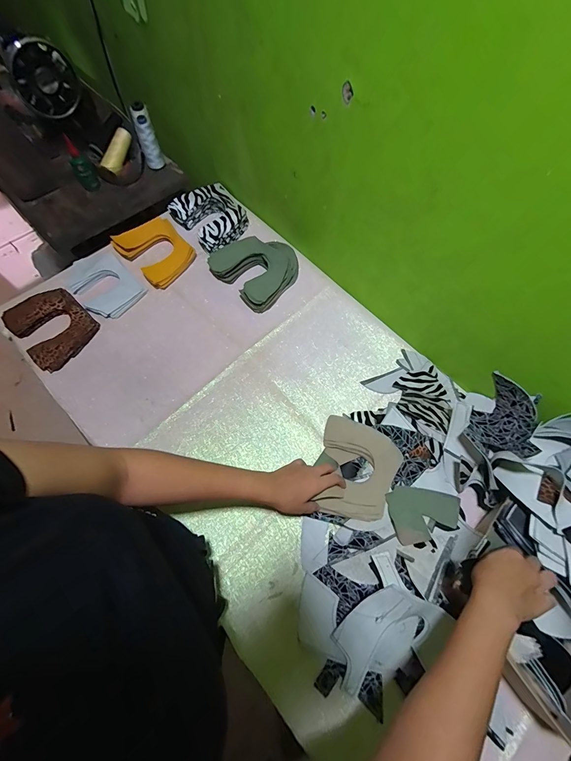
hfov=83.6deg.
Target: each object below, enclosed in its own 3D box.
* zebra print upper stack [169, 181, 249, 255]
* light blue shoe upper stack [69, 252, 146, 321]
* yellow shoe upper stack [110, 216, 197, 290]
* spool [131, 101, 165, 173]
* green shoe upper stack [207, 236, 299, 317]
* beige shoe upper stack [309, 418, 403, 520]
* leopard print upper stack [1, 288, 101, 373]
[{"bbox_3d":[-0.173,-0.385,0.758,0.138,0.050,0.159,-39,75,-15],"label":"zebra print upper stack"},{"bbox_3d":[-0.389,-0.207,0.689,0.154,0.023,0.118,43,73,13],"label":"light blue shoe upper stack"},{"bbox_3d":[-0.291,-0.290,0.723,0.132,0.035,0.159,-39,75,-16],"label":"yellow shoe upper stack"},{"bbox_3d":[-0.349,-0.611,0.804,0.046,0.138,0.043,-18,41,-9],"label":"spool"},{"bbox_3d":[-0.057,-0.258,0.718,0.175,0.042,0.178,43,73,13],"label":"green shoe upper stack"},{"bbox_3d":[0.119,0.152,0.559,0.135,0.025,0.162,13,68,18],"label":"beige shoe upper stack"},{"bbox_3d":[-0.475,-0.113,0.649,0.165,0.026,0.131,41,73,13],"label":"leopard print upper stack"}]

